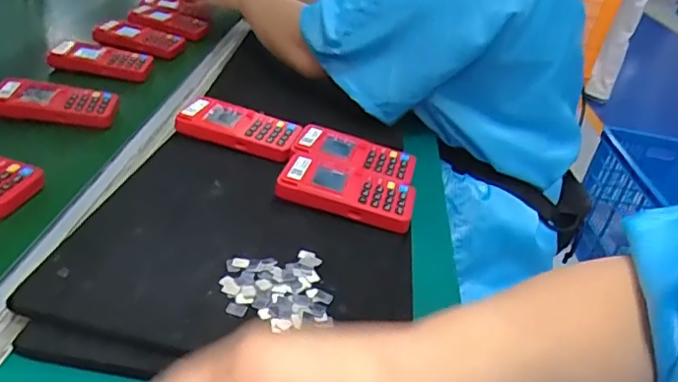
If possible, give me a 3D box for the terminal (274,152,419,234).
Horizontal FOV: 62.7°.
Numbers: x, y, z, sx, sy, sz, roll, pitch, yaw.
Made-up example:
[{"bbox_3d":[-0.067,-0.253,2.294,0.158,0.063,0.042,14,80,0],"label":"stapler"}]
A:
[{"bbox_3d":[0.008,-0.003,0.508,0.121,0.024,0.062,12,29,6],"label":"terminal"}]

